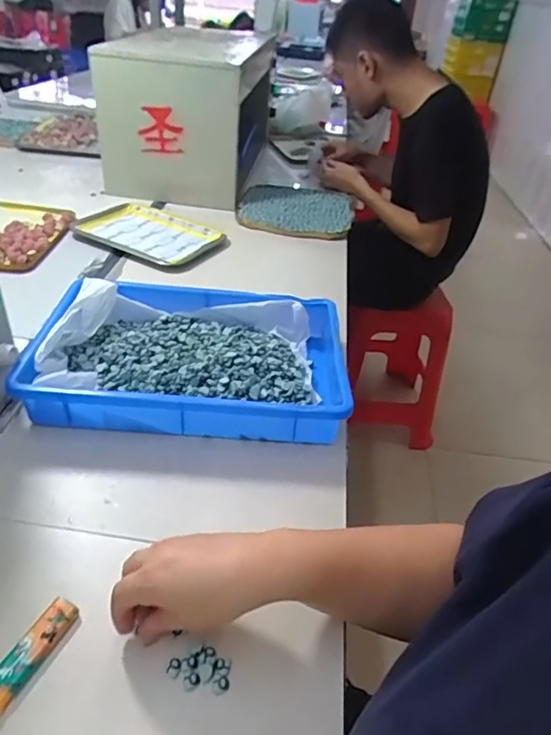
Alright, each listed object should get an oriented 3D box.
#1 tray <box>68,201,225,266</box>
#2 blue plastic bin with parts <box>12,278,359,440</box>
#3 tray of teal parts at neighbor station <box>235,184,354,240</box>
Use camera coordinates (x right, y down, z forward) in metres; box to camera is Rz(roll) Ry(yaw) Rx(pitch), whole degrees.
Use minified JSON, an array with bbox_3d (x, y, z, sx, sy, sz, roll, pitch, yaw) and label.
[{"bbox_3d":[-0.250,-0.262,0.981,0.251,0.015,0.200,21,38,17],"label":"tray"},{"bbox_3d":[-0.101,-0.015,0.638,0.363,0.072,0.245,8,36,-5],"label":"blue plastic bin with parts"},{"bbox_3d":[0.049,-0.360,1.151,0.252,0.021,0.281,10,35,-2],"label":"tray of teal parts at neighbor station"}]

